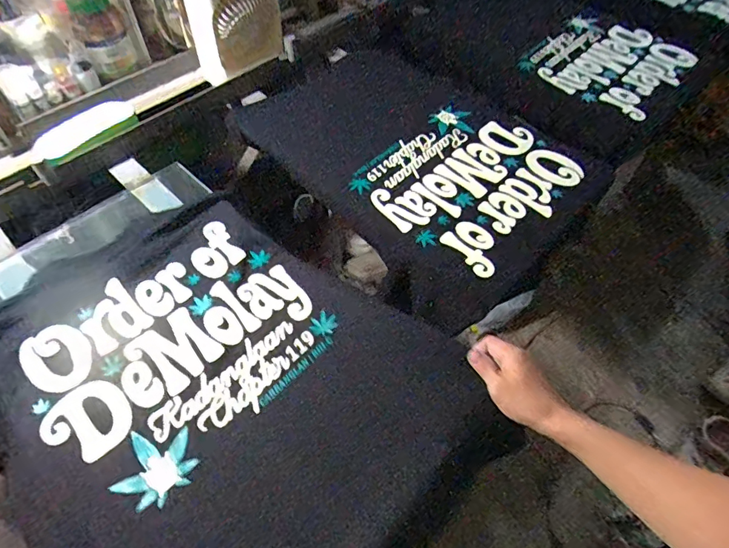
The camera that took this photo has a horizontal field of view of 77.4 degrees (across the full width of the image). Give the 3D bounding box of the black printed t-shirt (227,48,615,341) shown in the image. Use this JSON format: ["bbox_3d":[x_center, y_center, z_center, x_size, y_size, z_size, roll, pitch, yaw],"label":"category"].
[{"bbox_3d":[0.104,-0.227,0.882,0.426,0.063,0.631,-35,64,-22],"label":"black printed t-shirt"}]

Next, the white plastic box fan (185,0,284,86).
[{"bbox_3d":[-0.266,-0.554,0.948,0.207,0.262,0.101,-28,62,-19],"label":"white plastic box fan"}]

